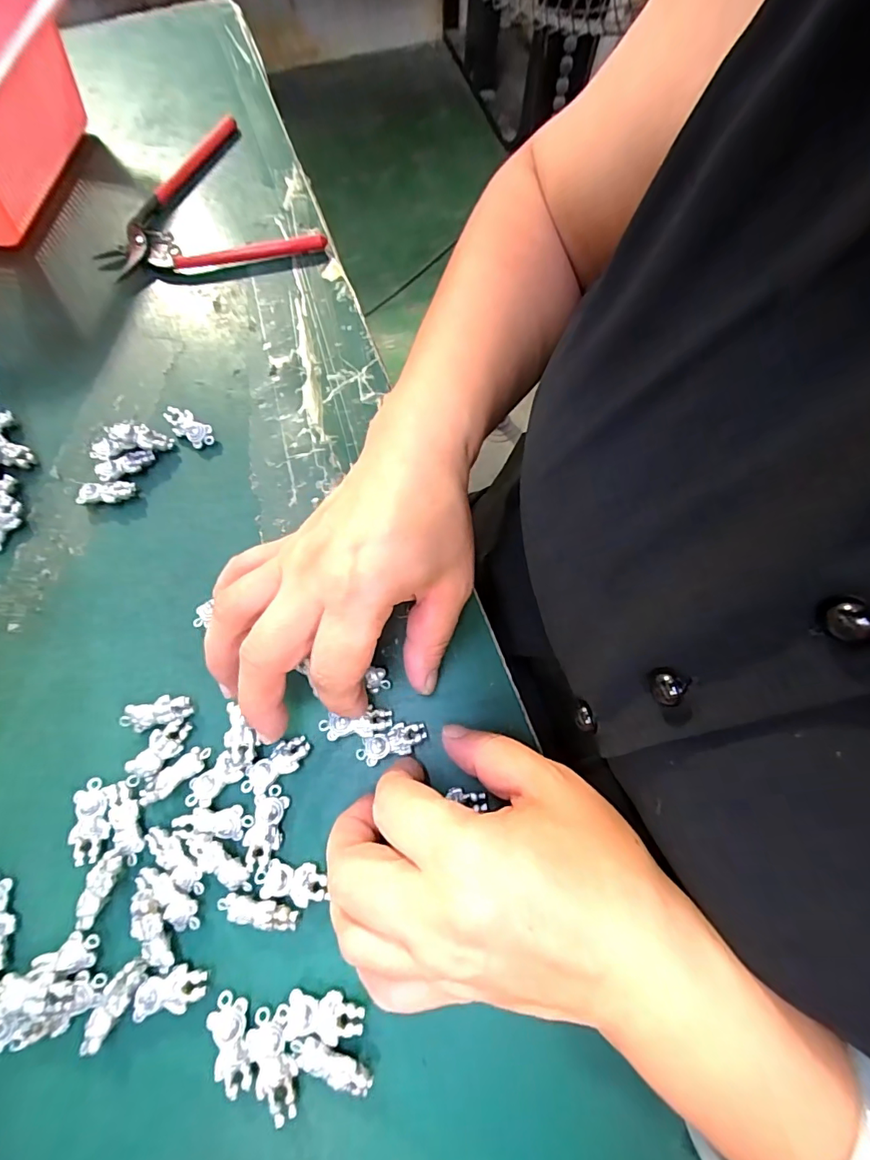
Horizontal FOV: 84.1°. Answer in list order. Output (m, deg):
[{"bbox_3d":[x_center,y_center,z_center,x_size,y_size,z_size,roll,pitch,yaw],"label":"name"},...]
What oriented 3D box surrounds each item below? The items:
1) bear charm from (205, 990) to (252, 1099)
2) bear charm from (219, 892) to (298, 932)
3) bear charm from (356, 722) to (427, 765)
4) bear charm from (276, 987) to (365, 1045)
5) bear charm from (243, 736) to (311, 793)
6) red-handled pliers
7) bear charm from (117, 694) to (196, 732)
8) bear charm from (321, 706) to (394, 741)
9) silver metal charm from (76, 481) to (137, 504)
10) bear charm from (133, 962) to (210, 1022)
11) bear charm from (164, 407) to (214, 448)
[{"bbox_3d":[-0.079,0.179,0.187,0.014,0.007,0.031,-15,72,-5],"label":"bear charm"},{"bbox_3d":[-0.073,0.138,0.201,0.033,0.009,0.010,10,72,4],"label":"bear charm"},{"bbox_3d":[-0.020,0.075,0.223,0.032,0.009,0.013,-17,72,-5],"label":"bear charm"},{"bbox_3d":[-0.045,0.171,0.190,0.034,0.006,0.014,2,71,1],"label":"bear charm"},{"bbox_3d":[-0.073,0.084,0.219,0.032,0.006,0.013,-36,75,-11],"label":"bear charm"},{"bbox_3d":[-0.164,-0.281,0.348,0.146,0.012,0.144,-12,72,-3],"label":"red-handled pliers"},{"bbox_3d":[-0.131,0.063,0.227,0.031,0.011,0.012,-15,72,-5],"label":"bear charm"},{"bbox_3d":[-0.037,0.067,0.225,0.033,0.004,0.012,-10,72,1],"label":"bear charm"},{"bbox_3d":[-0.180,-0.048,0.265,0.029,0.008,0.013,-2,71,0],"label":"silver metal charm"},{"bbox_3d":[-0.105,0.163,0.193,0.027,0.006,0.015,-8,71,-2],"label":"bear charm"},{"bbox_3d":[-0.142,-0.088,0.278,0.031,0.008,0.015,34,75,11],"label":"bear charm"}]

